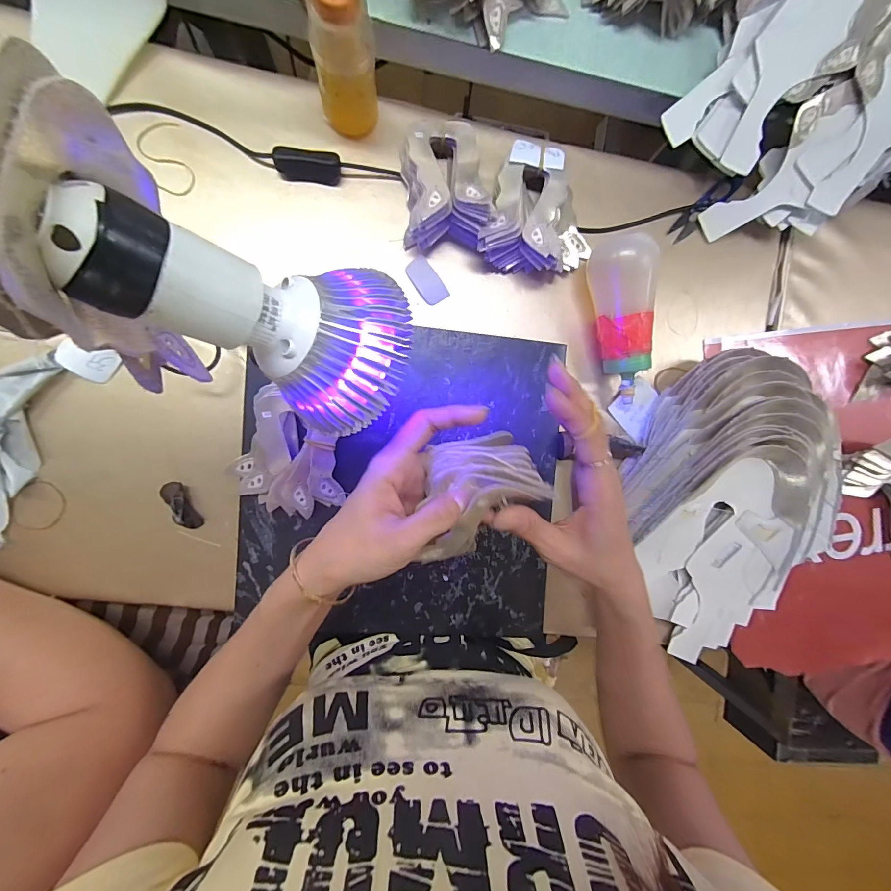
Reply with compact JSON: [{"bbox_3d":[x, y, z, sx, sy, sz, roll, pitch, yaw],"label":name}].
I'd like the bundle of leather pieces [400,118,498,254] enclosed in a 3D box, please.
[{"bbox_3d":[-0.001,-0.254,0.362,0.078,0.056,0.115,-3,93,-8],"label":"bundle of leather pieces"}]

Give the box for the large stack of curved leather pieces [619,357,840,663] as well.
[{"bbox_3d":[0.295,0.069,0.395,0.203,0.097,0.294,-26,96,-6],"label":"large stack of curved leather pieces"}]

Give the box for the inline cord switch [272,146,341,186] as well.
[{"bbox_3d":[-0.132,-0.269,0.365,0.059,0.022,0.020,1,92,-7],"label":"inline cord switch"}]

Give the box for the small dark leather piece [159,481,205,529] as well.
[{"bbox_3d":[-0.258,0.060,0.370,0.020,0.009,0.050,-26,95,-5],"label":"small dark leather piece"}]

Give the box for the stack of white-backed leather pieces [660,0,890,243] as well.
[{"bbox_3d":[0.387,-0.356,0.360,0.318,0.049,0.203,-38,104,21],"label":"stack of white-backed leather pieces"}]

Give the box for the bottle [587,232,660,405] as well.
[{"bbox_3d":[0.181,-0.126,0.389,0.058,0.057,0.156,-5,93,-6],"label":"bottle"}]

